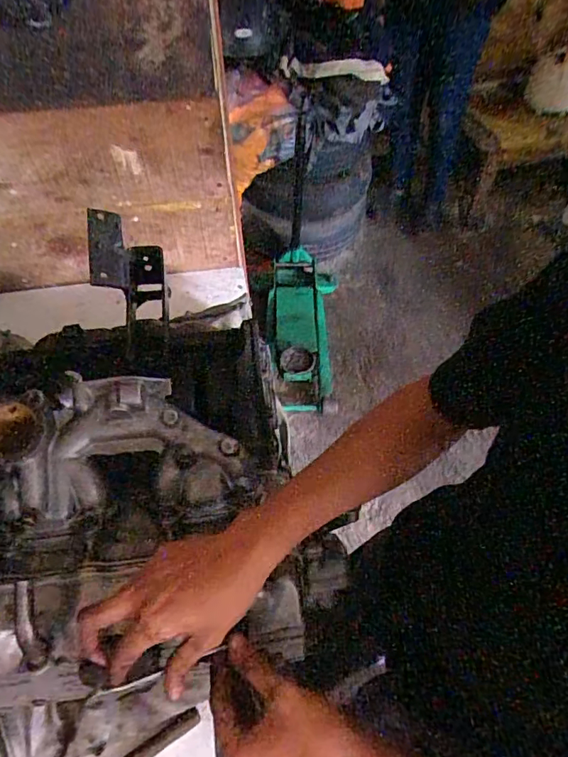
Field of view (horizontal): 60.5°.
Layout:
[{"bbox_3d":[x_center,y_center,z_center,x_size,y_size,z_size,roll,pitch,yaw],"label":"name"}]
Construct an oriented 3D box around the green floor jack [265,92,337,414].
[{"bbox_3d":[0.062,-0.211,1.746,0.245,0.227,0.653,2,56,3],"label":"green floor jack"}]

